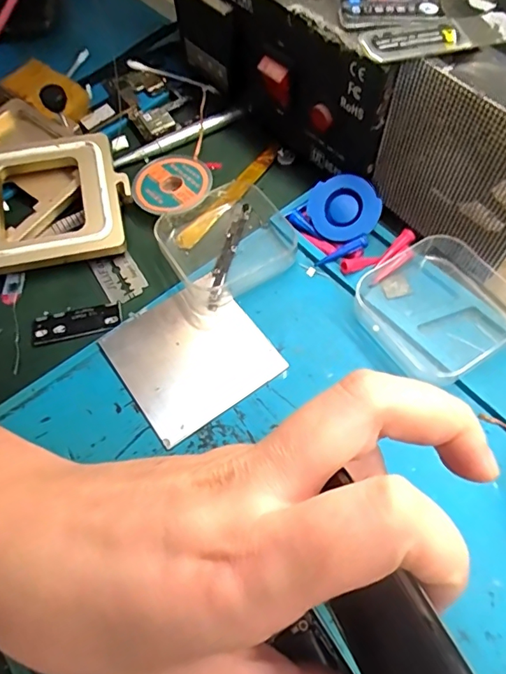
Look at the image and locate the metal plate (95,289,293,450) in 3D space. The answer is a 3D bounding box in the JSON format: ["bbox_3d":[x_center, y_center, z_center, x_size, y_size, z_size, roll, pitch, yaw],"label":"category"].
[{"bbox_3d":[-0.031,0.005,0.234,0.066,0.004,0.060,-33,65,-14],"label":"metal plate"}]

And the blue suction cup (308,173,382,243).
[{"bbox_3d":[0.047,-0.067,0.254,0.035,0.005,0.034,-15,83,21],"label":"blue suction cup"}]

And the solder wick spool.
[{"bbox_3d":[-0.047,-0.087,0.279,0.043,0.010,0.041,-2,61,3],"label":"solder wick spool"}]

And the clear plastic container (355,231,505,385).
[{"bbox_3d":[0.087,-0.017,0.230,0.067,0.016,0.063,-33,64,-13],"label":"clear plastic container"}]

